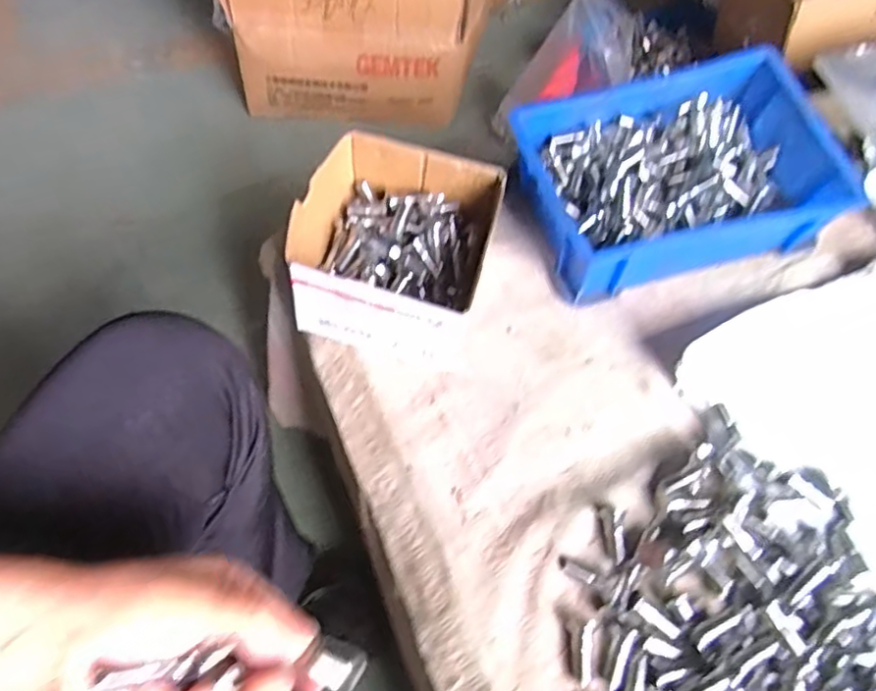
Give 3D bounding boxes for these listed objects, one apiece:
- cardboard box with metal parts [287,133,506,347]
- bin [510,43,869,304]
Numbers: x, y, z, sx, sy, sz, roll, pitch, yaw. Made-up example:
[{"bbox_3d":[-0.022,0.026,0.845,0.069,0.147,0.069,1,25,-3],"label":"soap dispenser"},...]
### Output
[{"bbox_3d":[-0.033,-0.072,0.498,0.140,0.086,0.153,20,61,7],"label":"cardboard box with metal parts"},{"bbox_3d":[0.204,-0.144,0.556,0.250,0.102,0.170,-12,62,-11],"label":"bin"}]

